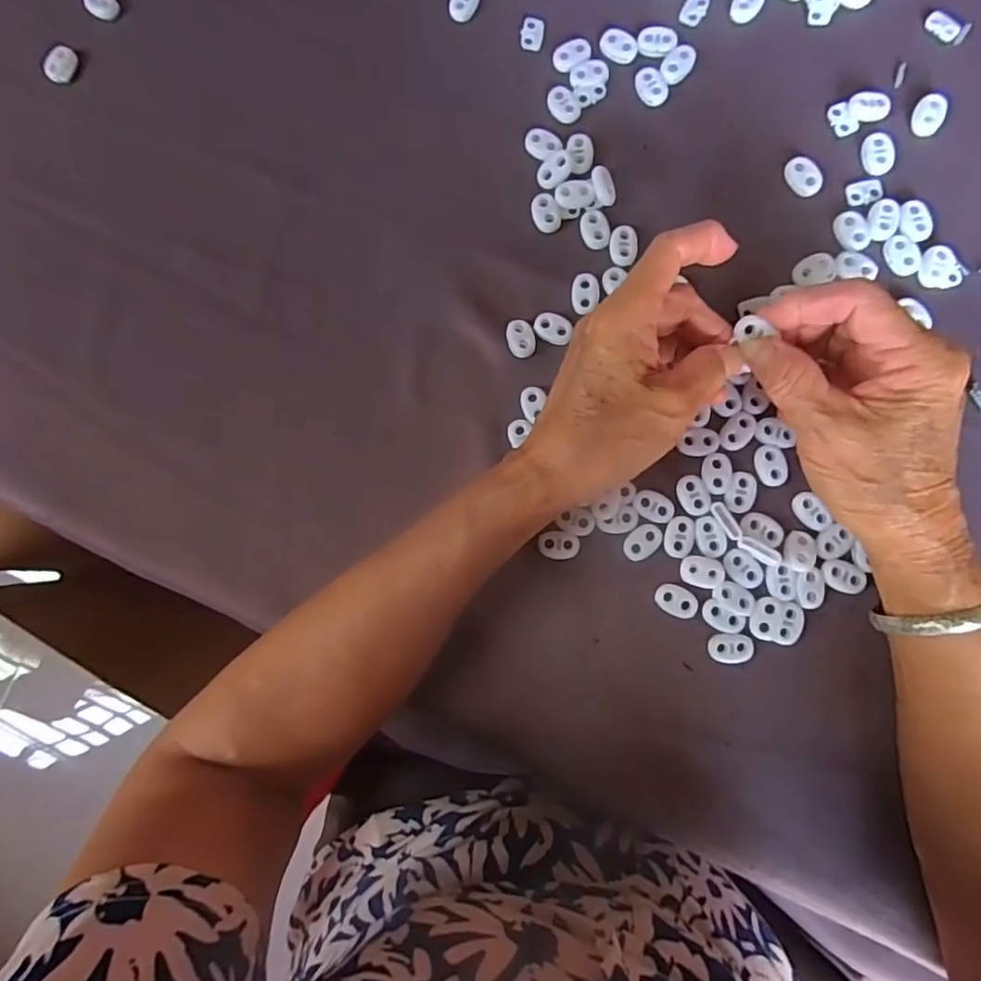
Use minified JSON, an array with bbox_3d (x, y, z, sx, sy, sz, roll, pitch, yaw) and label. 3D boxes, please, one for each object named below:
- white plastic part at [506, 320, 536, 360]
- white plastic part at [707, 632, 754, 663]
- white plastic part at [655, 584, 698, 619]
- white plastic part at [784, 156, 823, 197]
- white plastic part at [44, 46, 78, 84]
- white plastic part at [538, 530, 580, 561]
[{"bbox_3d":[0.018,-0.087,0.320,0.015,0.004,0.023,-15,84,4],"label":"white plastic part"},{"bbox_3d":[0.128,0.084,0.299,0.022,0.004,0.015,3,86,5],"label":"white plastic part"},{"bbox_3d":[0.100,0.059,0.302,0.022,0.004,0.016,20,88,6],"label":"white plastic part"},{"bbox_3d":[0.175,-0.176,0.316,0.017,0.005,0.023,-36,83,2],"label":"white plastic part"},{"bbox_3d":[-0.278,-0.276,0.364,0.014,0.006,0.023,33,89,7],"label":"white plastic part"},{"bbox_3d":[0.038,0.030,0.311,0.022,0.004,0.015,6,86,6],"label":"white plastic part"}]

